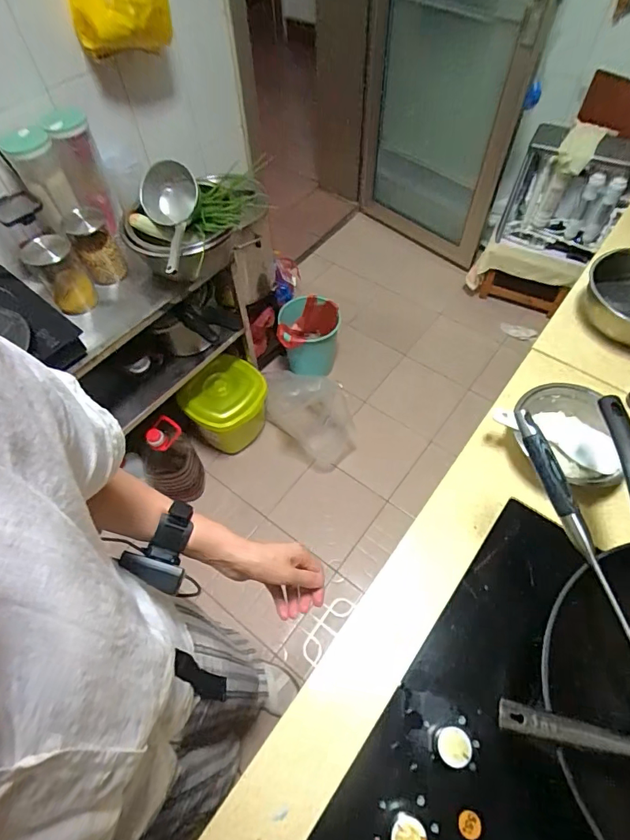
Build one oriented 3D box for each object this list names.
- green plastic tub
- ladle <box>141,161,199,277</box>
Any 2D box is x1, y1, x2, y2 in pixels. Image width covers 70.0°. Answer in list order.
[{"bbox_3d":[-0.306,-0.033,1.630,0.252,0.303,0.264,-1,58,1],"label":"green plastic tub"},{"bbox_3d":[-0.336,-0.495,1.089,0.140,0.133,0.229,-18,59,-9],"label":"ladle"}]

